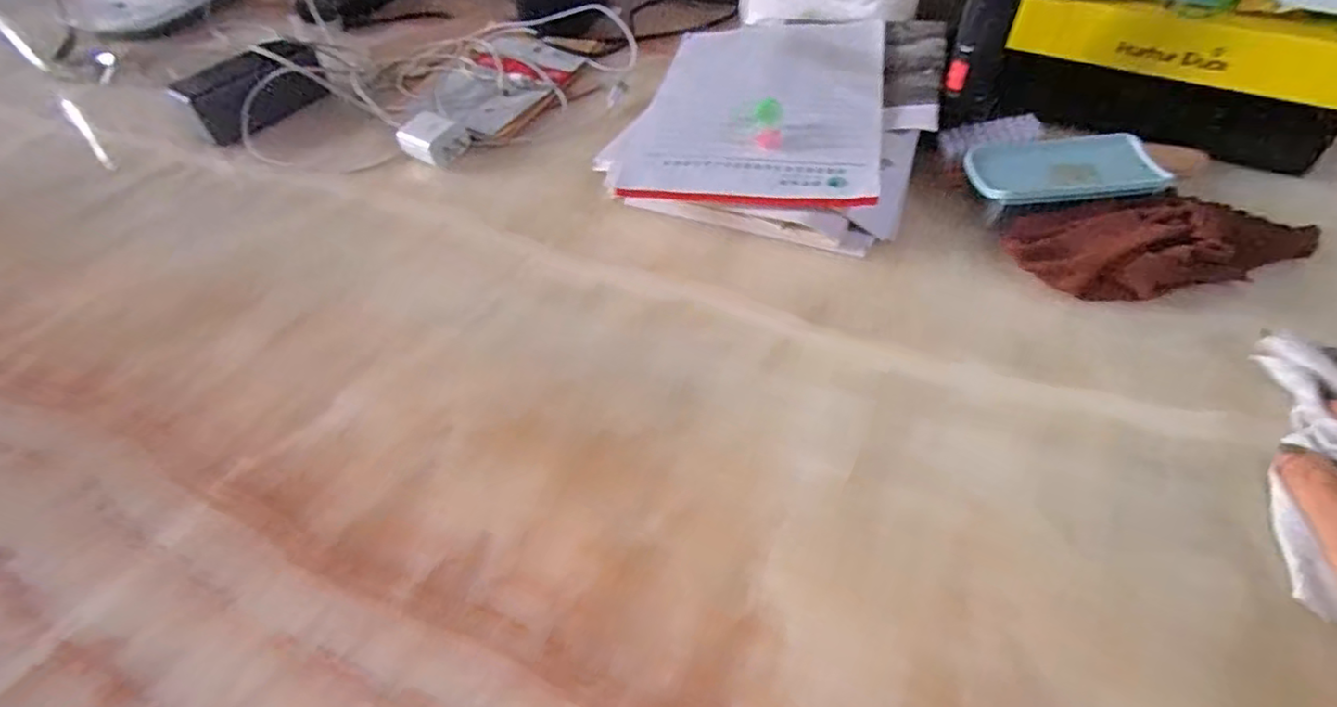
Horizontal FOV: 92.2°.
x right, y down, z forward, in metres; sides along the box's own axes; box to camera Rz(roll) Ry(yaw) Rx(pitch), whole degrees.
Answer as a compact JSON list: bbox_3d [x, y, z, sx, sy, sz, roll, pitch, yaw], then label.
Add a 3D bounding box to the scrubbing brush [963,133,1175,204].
[{"bbox_3d":[0.289,-0.130,0.476,0.127,0.023,0.071,-5,49,2],"label":"scrubbing brush"}]

